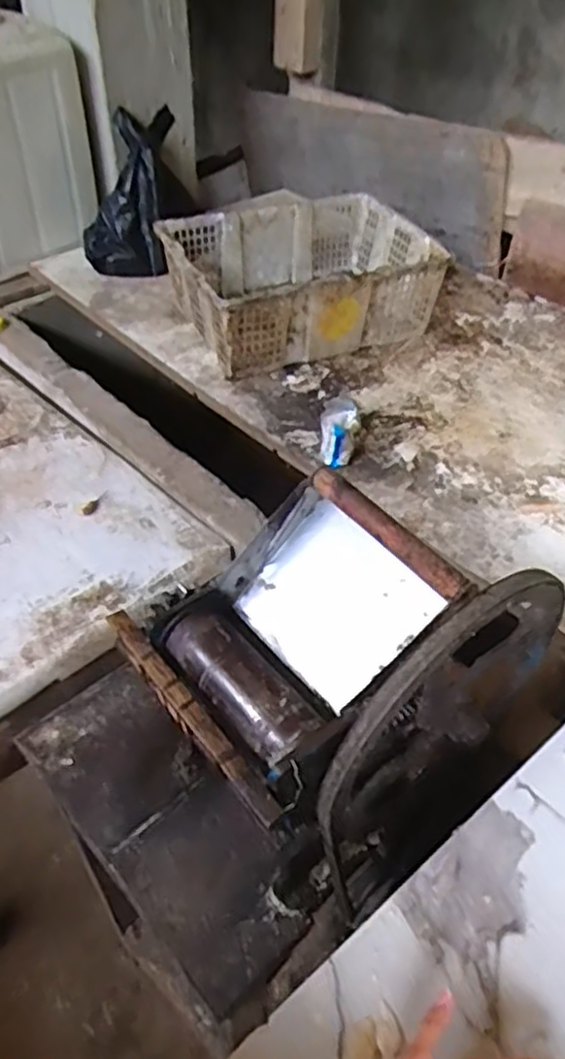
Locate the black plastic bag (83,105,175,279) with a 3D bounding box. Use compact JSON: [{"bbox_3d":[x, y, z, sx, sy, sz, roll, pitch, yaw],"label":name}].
[{"bbox_3d":[-0.326,-0.723,1.496,0.174,0.154,0.351,6,80,4],"label":"black plastic bag"}]

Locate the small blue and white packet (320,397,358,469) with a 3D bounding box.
[{"bbox_3d":[0.089,-0.154,1.125,0.054,0.051,0.156,4,45,3],"label":"small blue and white packet"}]

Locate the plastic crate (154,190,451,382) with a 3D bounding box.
[{"bbox_3d":[0.031,-0.486,1.385,0.470,0.173,0.358,-17,48,-17],"label":"plastic crate"}]

